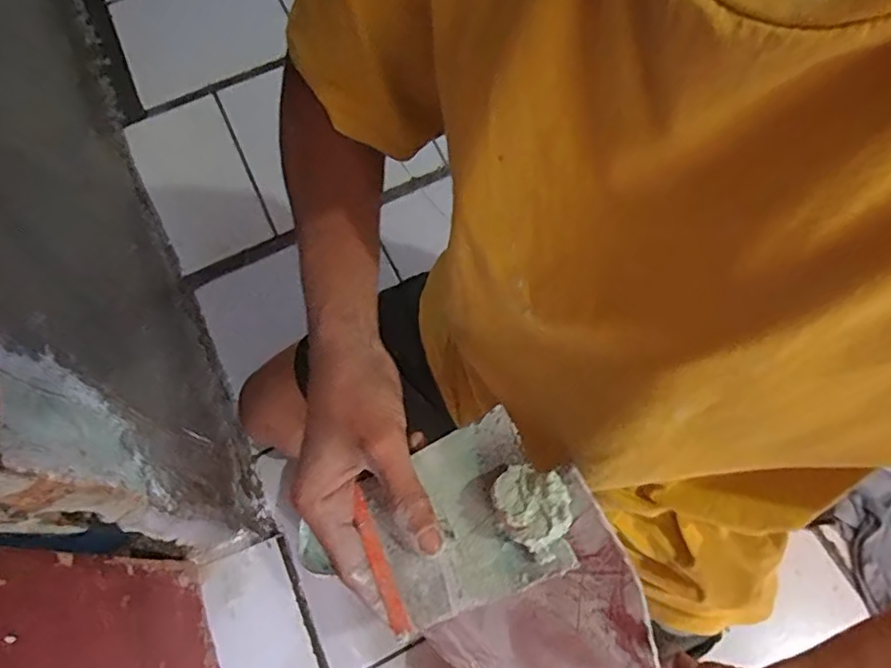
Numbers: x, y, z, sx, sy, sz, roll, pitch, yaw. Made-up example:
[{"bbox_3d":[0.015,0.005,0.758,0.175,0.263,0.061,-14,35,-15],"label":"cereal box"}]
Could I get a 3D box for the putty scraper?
[{"bbox_3d":[0.003,0.093,0.285,0.098,0.004,0.078,-31,71,20],"label":"putty scraper"}]

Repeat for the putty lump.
[{"bbox_3d":[0.038,0.079,0.259,0.036,0.016,0.035,16,82,33],"label":"putty lump"}]

